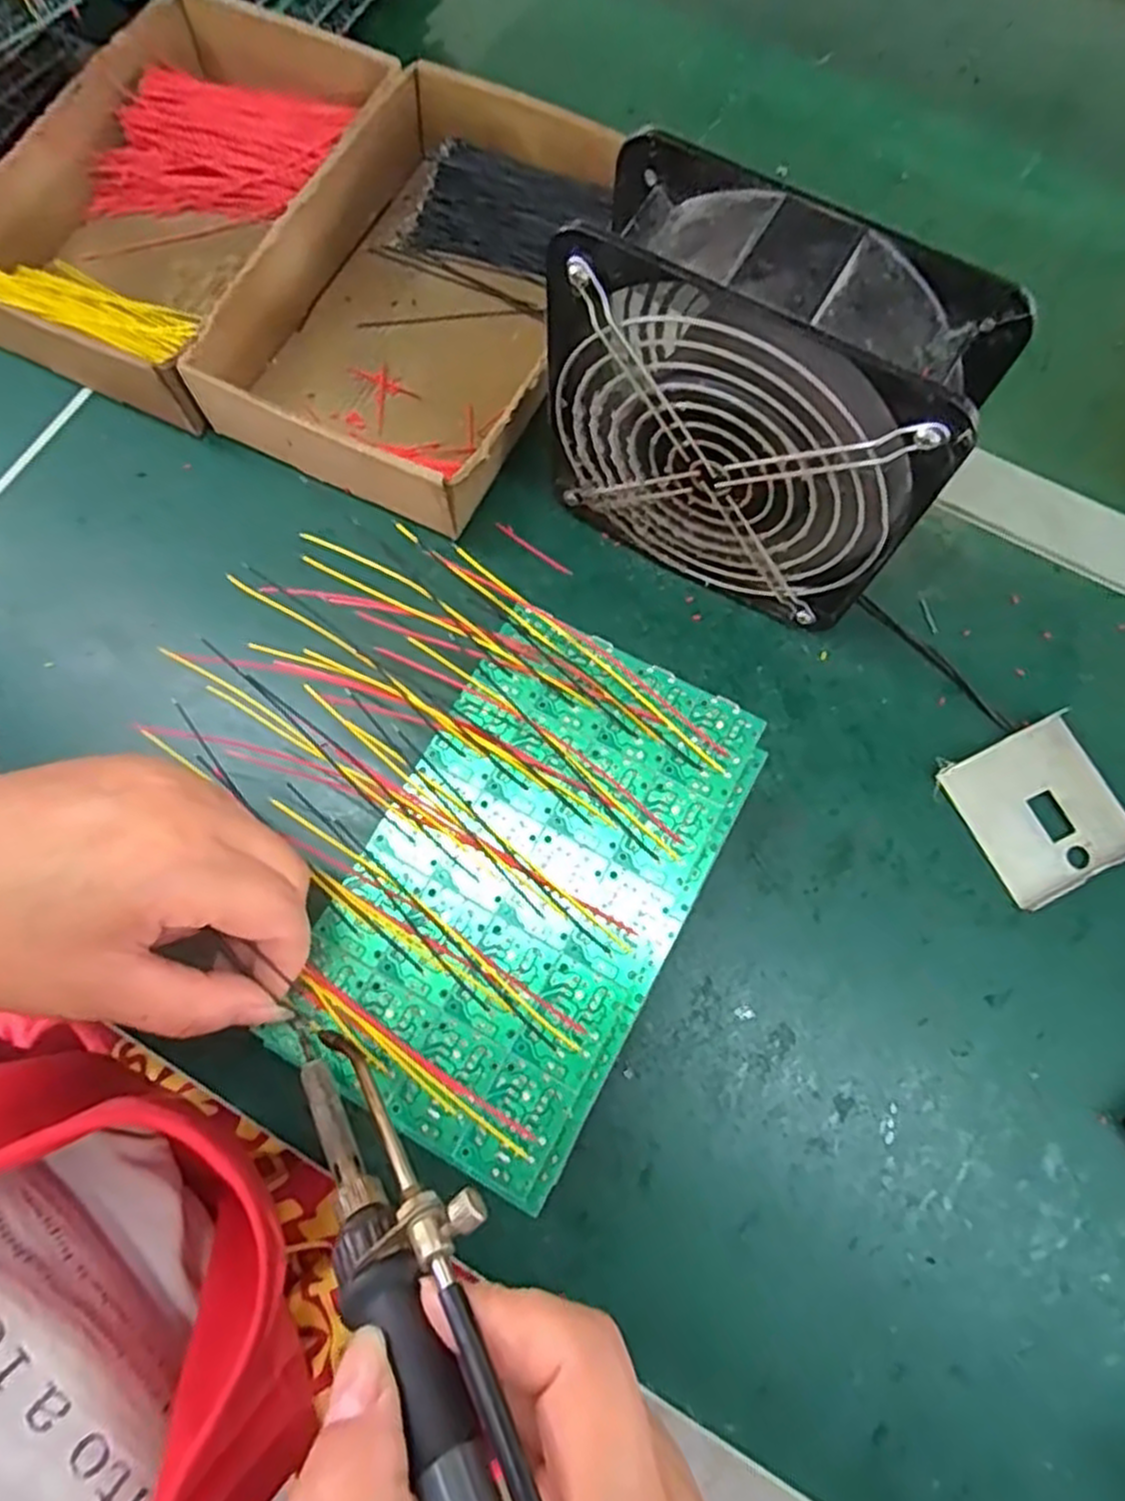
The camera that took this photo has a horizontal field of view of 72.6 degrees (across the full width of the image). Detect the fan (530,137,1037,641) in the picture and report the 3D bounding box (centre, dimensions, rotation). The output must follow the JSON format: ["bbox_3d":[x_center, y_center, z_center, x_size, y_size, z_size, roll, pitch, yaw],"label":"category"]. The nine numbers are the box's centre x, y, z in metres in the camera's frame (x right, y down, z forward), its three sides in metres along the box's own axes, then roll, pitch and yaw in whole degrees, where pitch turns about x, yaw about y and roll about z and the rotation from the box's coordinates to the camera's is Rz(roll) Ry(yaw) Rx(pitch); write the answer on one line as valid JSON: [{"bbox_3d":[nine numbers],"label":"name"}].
[{"bbox_3d":[0.071,-0.127,0.310,0.146,0.154,0.056,30,73,8],"label":"fan"}]

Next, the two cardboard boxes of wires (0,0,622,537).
[{"bbox_3d":[-0.135,-0.264,0.403,0.293,0.051,0.233,24,72,6],"label":"two cardboard boxes of wires"}]

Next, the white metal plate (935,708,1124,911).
[{"bbox_3d":[0.212,0.026,0.337,0.065,0.014,0.068,-22,73,-9],"label":"white metal plate"}]

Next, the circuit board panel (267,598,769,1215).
[{"bbox_3d":[-0.011,0.042,0.264,0.105,0.012,0.173,29,73,8],"label":"circuit board panel"}]

